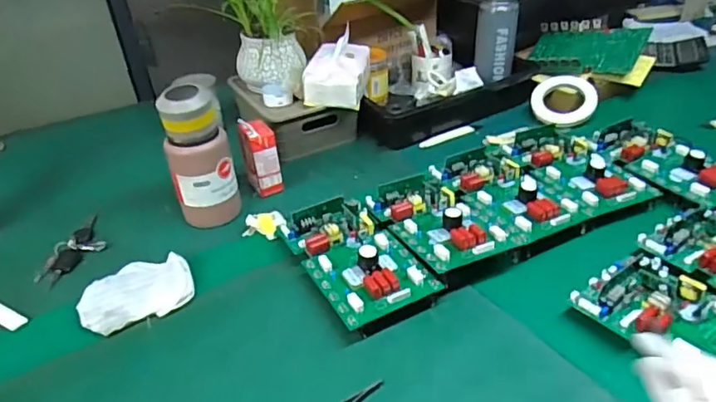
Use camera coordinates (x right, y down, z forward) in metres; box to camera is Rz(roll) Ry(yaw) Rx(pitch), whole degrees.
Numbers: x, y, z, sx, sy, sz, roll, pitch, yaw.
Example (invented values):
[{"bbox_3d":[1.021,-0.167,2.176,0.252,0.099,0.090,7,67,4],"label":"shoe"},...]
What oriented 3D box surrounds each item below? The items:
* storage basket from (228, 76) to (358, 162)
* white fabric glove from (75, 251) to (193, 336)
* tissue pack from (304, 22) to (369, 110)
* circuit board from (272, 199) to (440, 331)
[{"bbox_3d":[-0.128,-0.176,1.031,0.194,0.094,0.261,-14,36,-15],"label":"storage basket"},{"bbox_3d":[-0.278,0.116,0.672,0.131,0.030,0.083,-15,36,-16],"label":"white fabric glove"},{"bbox_3d":[-0.035,-0.232,0.945,0.102,0.091,0.128,3,35,10],"label":"tissue pack"},{"bbox_3d":[-0.007,0.071,0.689,0.127,0.049,0.219,-20,37,-22],"label":"circuit board"}]

